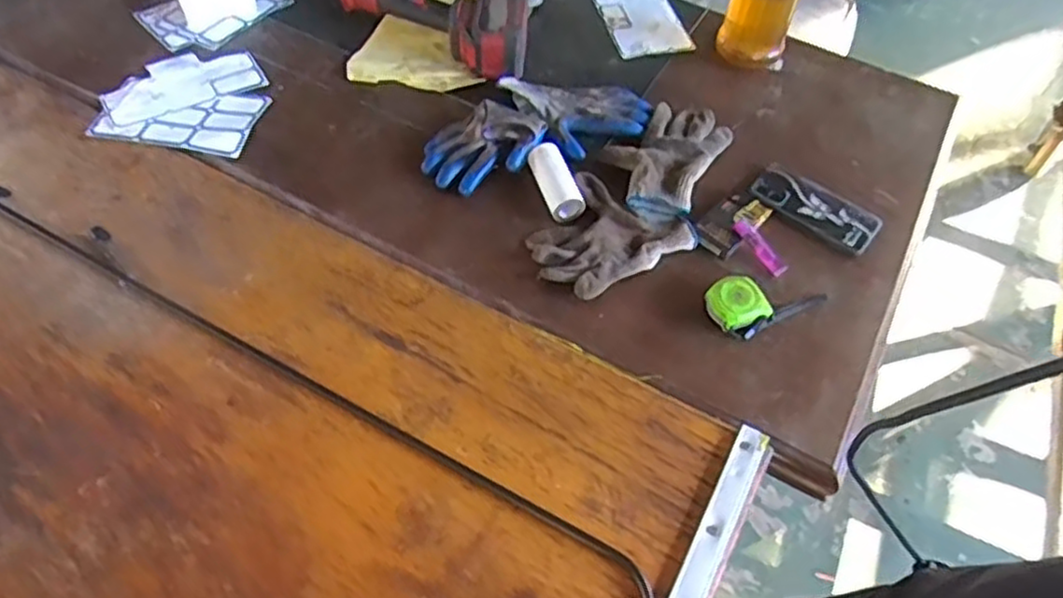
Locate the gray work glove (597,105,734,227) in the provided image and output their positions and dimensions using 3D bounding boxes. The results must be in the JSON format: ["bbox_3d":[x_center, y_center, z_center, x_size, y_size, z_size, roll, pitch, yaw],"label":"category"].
[{"bbox_3d":[0.168,-0.185,0.926,0.133,0.026,0.214,24,55,16],"label":"gray work glove"}]

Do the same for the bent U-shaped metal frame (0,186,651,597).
[{"bbox_3d":[-0.351,0.182,0.668,0.906,0.013,0.363,26,59,16],"label":"bent U-shaped metal frame"}]

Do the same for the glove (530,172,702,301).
[{"bbox_3d":[0.089,-0.066,0.833,0.155,0.027,0.156,29,57,19],"label":"glove"}]

